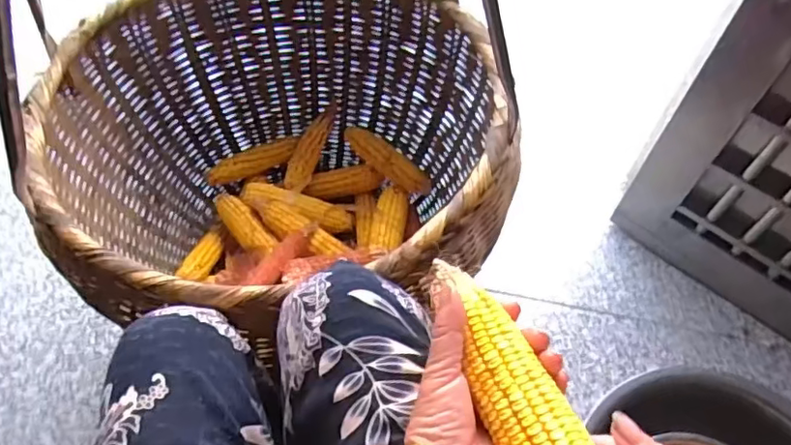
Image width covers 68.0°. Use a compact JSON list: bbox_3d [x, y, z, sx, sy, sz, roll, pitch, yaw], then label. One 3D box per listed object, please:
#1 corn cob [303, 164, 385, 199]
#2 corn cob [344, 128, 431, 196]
[{"bbox_3d":[-0.080,-0.063,0.909,0.117,0.034,0.036,-10,58,-9],"label":"corn cob"},{"bbox_3d":[-0.016,-0.093,0.874,0.155,0.039,0.033,34,62,18],"label":"corn cob"}]

